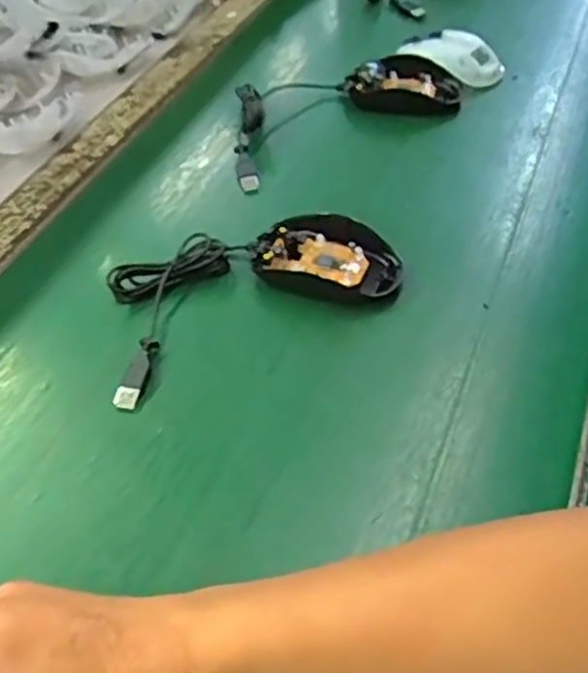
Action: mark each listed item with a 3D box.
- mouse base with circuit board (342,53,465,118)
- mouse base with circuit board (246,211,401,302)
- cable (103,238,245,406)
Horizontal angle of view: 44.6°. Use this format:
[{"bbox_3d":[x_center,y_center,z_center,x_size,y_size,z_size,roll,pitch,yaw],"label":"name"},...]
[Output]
[{"bbox_3d":[0.099,-0.226,0.642,0.100,0.030,0.061,7,49,10],"label":"mouse base with circuit board"},{"bbox_3d":[0.022,-0.056,0.490,0.102,0.021,0.060,19,52,19],"label":"mouse base with circuit board"},{"bbox_3d":[-0.094,-0.026,0.471,0.064,0.021,0.151,18,52,18],"label":"cable"}]

